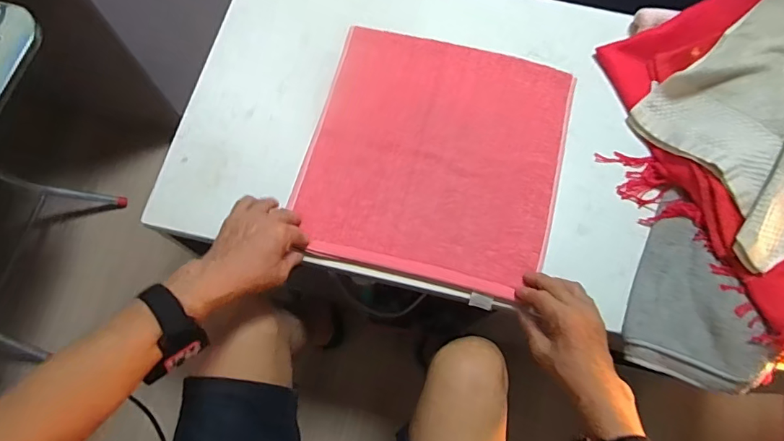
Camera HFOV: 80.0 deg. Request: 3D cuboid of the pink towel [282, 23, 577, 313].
[{"bbox_3d":[0.059,-0.091,0.644,0.338,0.016,0.349,15,72,3],"label":"pink towel"}]

